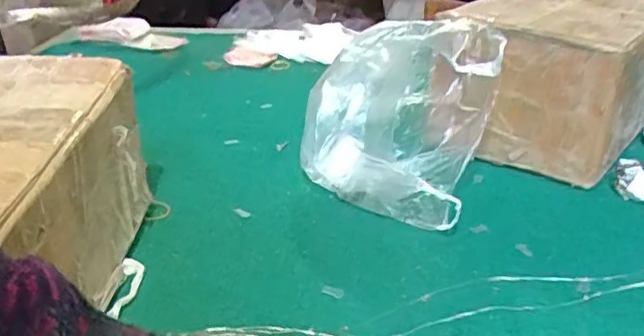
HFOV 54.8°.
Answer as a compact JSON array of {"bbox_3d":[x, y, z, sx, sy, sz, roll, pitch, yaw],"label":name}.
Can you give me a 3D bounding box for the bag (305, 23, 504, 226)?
[{"bbox_3d":[0.079,-0.057,0.619,0.178,0.160,0.148,18,32,30],"label":"bag"}]

